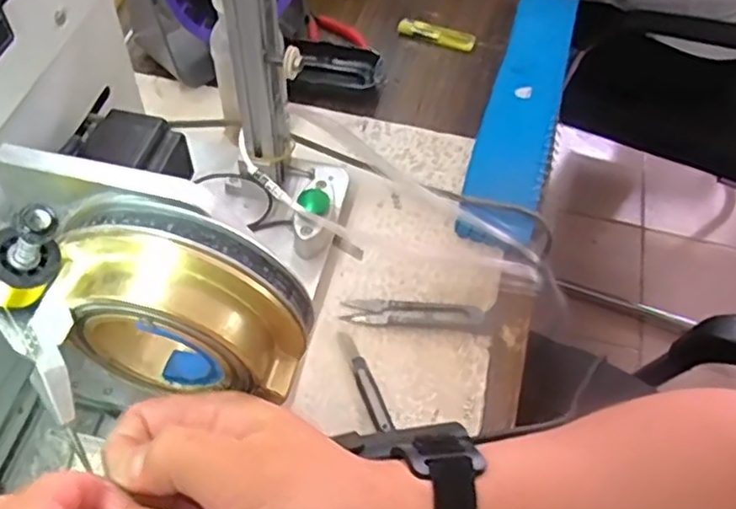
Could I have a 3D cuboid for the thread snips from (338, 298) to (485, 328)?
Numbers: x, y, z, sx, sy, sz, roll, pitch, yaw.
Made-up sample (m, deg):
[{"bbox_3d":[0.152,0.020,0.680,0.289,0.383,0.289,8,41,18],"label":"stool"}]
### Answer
[{"bbox_3d":[0.033,0.044,0.485,0.102,0.006,0.022,4,55,-1],"label":"thread snips"}]

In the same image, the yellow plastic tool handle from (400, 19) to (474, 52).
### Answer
[{"bbox_3d":[0.071,-0.225,0.674,0.077,0.017,0.019,19,56,9],"label":"yellow plastic tool handle"}]

